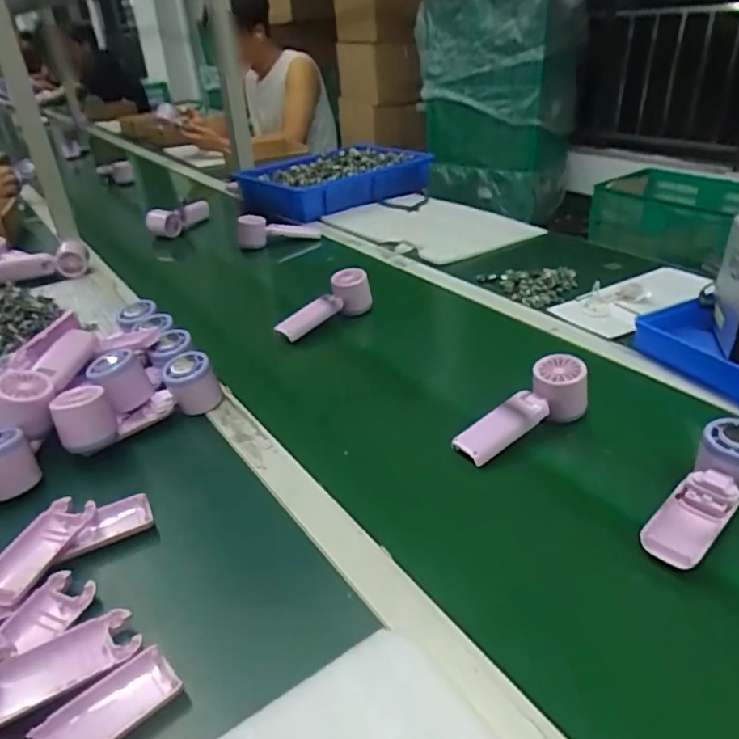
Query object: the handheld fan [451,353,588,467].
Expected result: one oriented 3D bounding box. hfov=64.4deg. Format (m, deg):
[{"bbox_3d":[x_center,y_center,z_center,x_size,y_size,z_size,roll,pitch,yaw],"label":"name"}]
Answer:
[{"bbox_3d":[0.163,0.048,0.620,0.161,0.042,0.055,-33,38,-13],"label":"handheld fan"}]

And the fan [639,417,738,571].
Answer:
[{"bbox_3d":[0.287,0.111,0.500,0.162,0.049,0.051,-38,43,-25],"label":"fan"}]

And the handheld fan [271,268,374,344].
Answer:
[{"bbox_3d":[-0.069,-0.099,0.874,0.158,0.069,0.043,-22,36,-28],"label":"handheld fan"}]

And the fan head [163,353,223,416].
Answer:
[{"bbox_3d":[-0.209,0.015,0.692,0.059,0.060,0.050,-12,32,-14],"label":"fan head"}]

